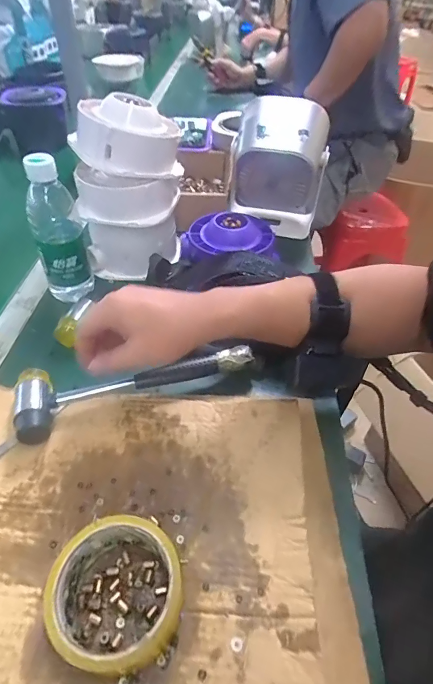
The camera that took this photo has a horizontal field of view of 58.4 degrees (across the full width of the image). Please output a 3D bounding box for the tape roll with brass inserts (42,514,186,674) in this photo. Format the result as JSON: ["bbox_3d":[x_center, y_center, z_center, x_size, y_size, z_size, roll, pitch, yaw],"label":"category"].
[{"bbox_3d":[-0.070,0.180,0.280,0.090,0.041,0.087,2,46,-2],"label":"tape roll with brass inserts"}]

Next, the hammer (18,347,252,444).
[{"bbox_3d":[-0.086,0.037,0.424,0.245,0.033,0.075,-16,49,-18],"label":"hammer"}]

